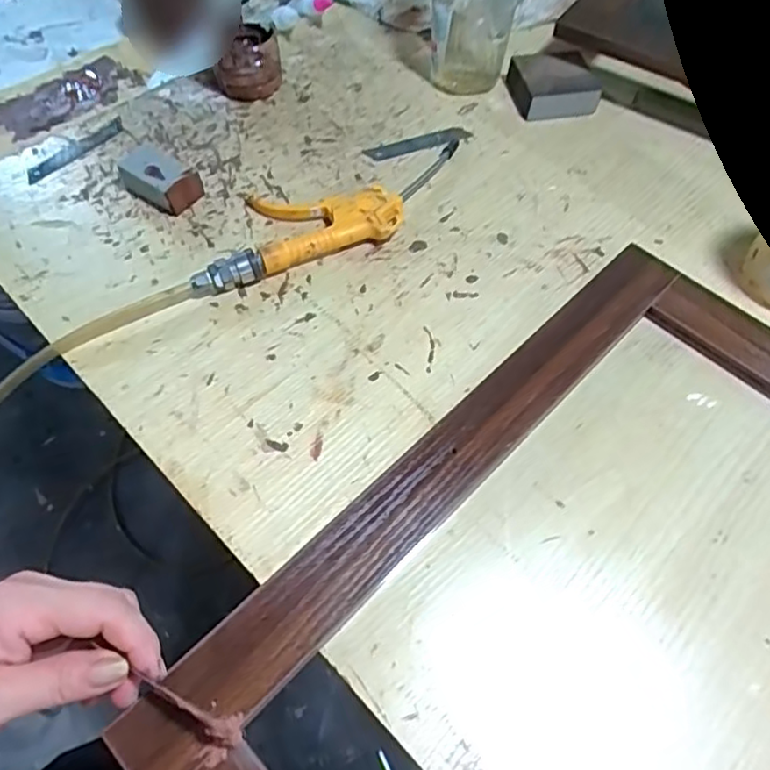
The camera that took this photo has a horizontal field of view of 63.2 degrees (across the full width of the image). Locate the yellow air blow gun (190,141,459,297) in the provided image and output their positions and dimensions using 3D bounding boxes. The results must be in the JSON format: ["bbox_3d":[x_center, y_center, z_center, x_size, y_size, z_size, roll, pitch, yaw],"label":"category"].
[{"bbox_3d":[-0.038,-0.142,0.500,0.248,0.024,0.082,-22,61,-15],"label":"yellow air blow gun"}]

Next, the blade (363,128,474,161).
[{"bbox_3d":[0.032,-0.218,0.567,0.100,0.004,0.021,-18,61,-13],"label":"blade"}]

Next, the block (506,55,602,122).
[{"bbox_3d":[0.160,-0.283,0.589,0.072,0.029,0.067,-7,59,-6],"label":"block"}]

